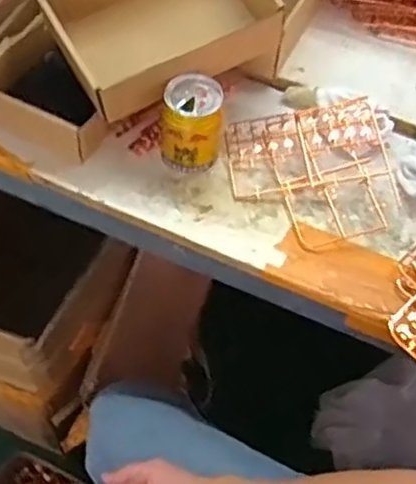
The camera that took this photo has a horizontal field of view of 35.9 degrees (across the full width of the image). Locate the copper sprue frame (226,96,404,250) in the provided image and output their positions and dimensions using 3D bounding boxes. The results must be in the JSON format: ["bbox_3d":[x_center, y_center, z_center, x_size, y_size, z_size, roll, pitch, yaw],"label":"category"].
[{"bbox_3d":[0.116,-0.077,0.706,0.174,0.045,0.168,-7,58,-9],"label":"copper sprue frame"}]

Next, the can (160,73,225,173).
[{"bbox_3d":[-0.017,-0.122,0.681,0.065,0.087,0.062,2,57,-3],"label":"can"}]

